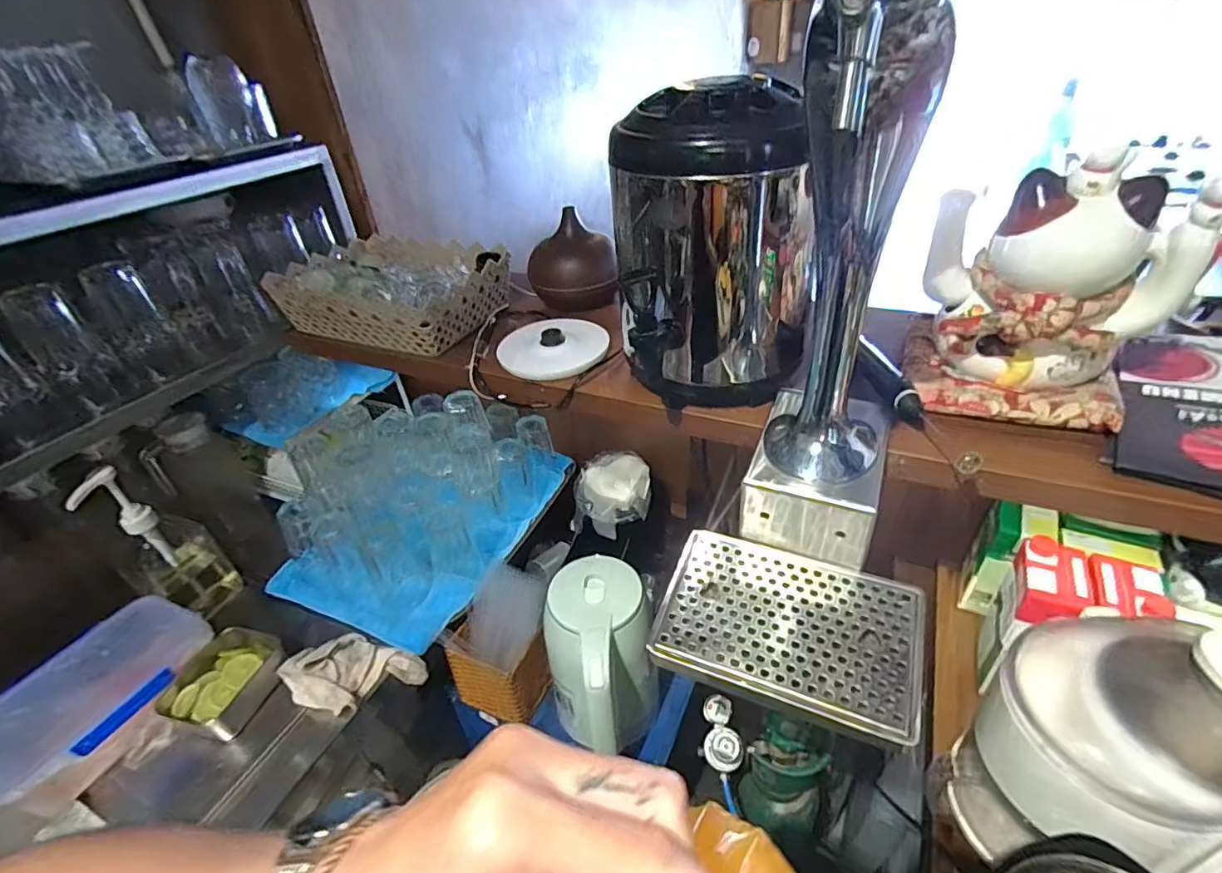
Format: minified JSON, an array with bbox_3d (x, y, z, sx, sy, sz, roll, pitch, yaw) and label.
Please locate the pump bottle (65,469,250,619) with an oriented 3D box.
[{"bbox_3d":[-0.701,0.176,0.879,0.103,0.300,0.122,22,44,34],"label":"pump bottle"}]

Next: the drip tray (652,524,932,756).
[{"bbox_3d":[0.173,0.183,0.550,0.237,0.018,0.162,11,47,22],"label":"drip tray"}]

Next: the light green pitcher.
[{"bbox_3d":[-0.006,0.334,0.804,0.155,0.254,0.198,-13,36,-10],"label":"light green pitcher"}]

